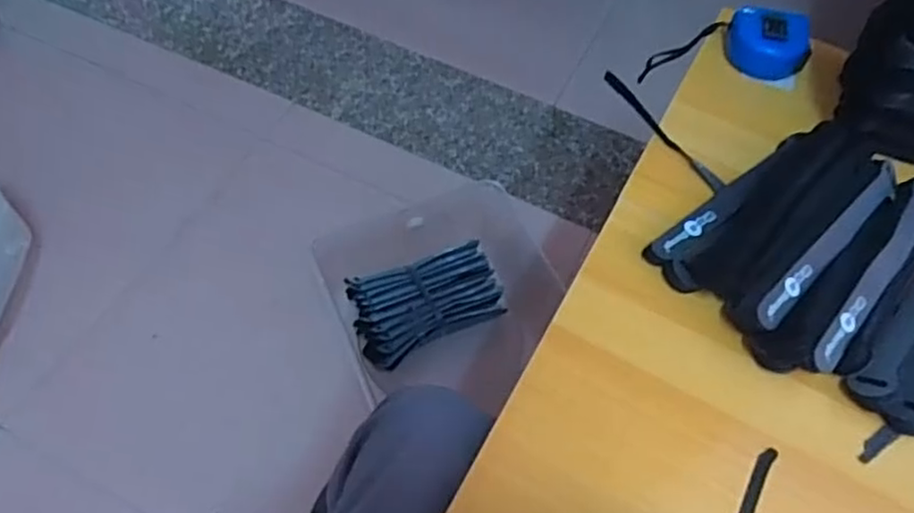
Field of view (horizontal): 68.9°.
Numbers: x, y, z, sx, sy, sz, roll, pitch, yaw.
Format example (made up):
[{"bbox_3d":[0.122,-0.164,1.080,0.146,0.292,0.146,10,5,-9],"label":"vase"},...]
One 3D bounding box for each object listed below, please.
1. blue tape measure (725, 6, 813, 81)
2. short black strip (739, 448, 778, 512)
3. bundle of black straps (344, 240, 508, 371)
[{"bbox_3d":[0.290,-0.199,0.621,0.075,0.041,0.056,29,58,15],"label":"blue tape measure"},{"bbox_3d":[0.185,0.143,0.411,0.010,0.004,0.061,30,58,15],"label":"short black strip"},{"bbox_3d":[-0.040,0.078,0.990,0.217,0.082,0.133,-18,60,-16],"label":"bundle of black straps"}]

